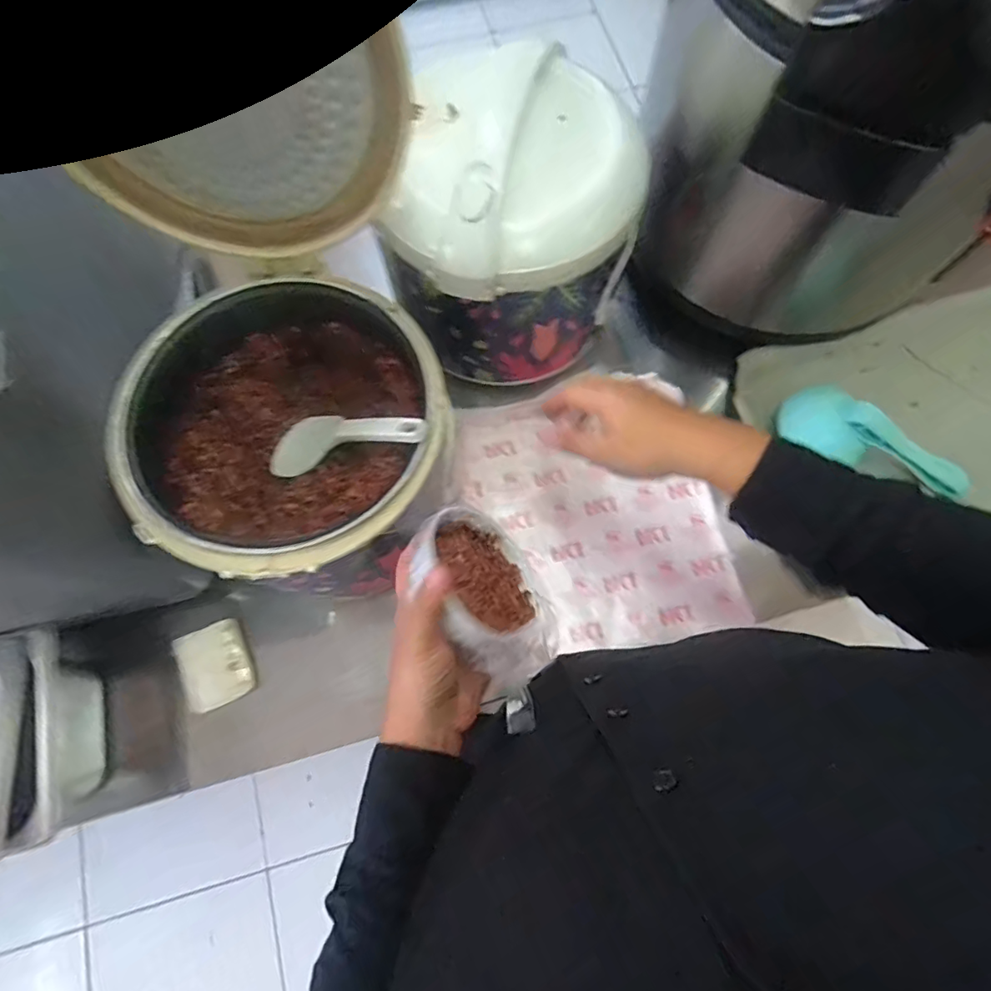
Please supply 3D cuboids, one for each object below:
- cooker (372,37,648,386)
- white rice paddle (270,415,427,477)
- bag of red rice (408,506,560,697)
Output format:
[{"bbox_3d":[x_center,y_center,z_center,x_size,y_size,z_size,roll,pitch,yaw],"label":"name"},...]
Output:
[{"bbox_3d":[0.022,-0.252,0.534,0.200,0.206,0.208,10,73,4],"label":"cooker"},{"bbox_3d":[-0.131,-0.049,0.470,0.190,0.016,0.055,-4,68,39],"label":"white rice paddle"},{"bbox_3d":[-0.003,0.067,0.379,0.072,0.088,0.123,-32,75,-9],"label":"bag of red rice"}]

